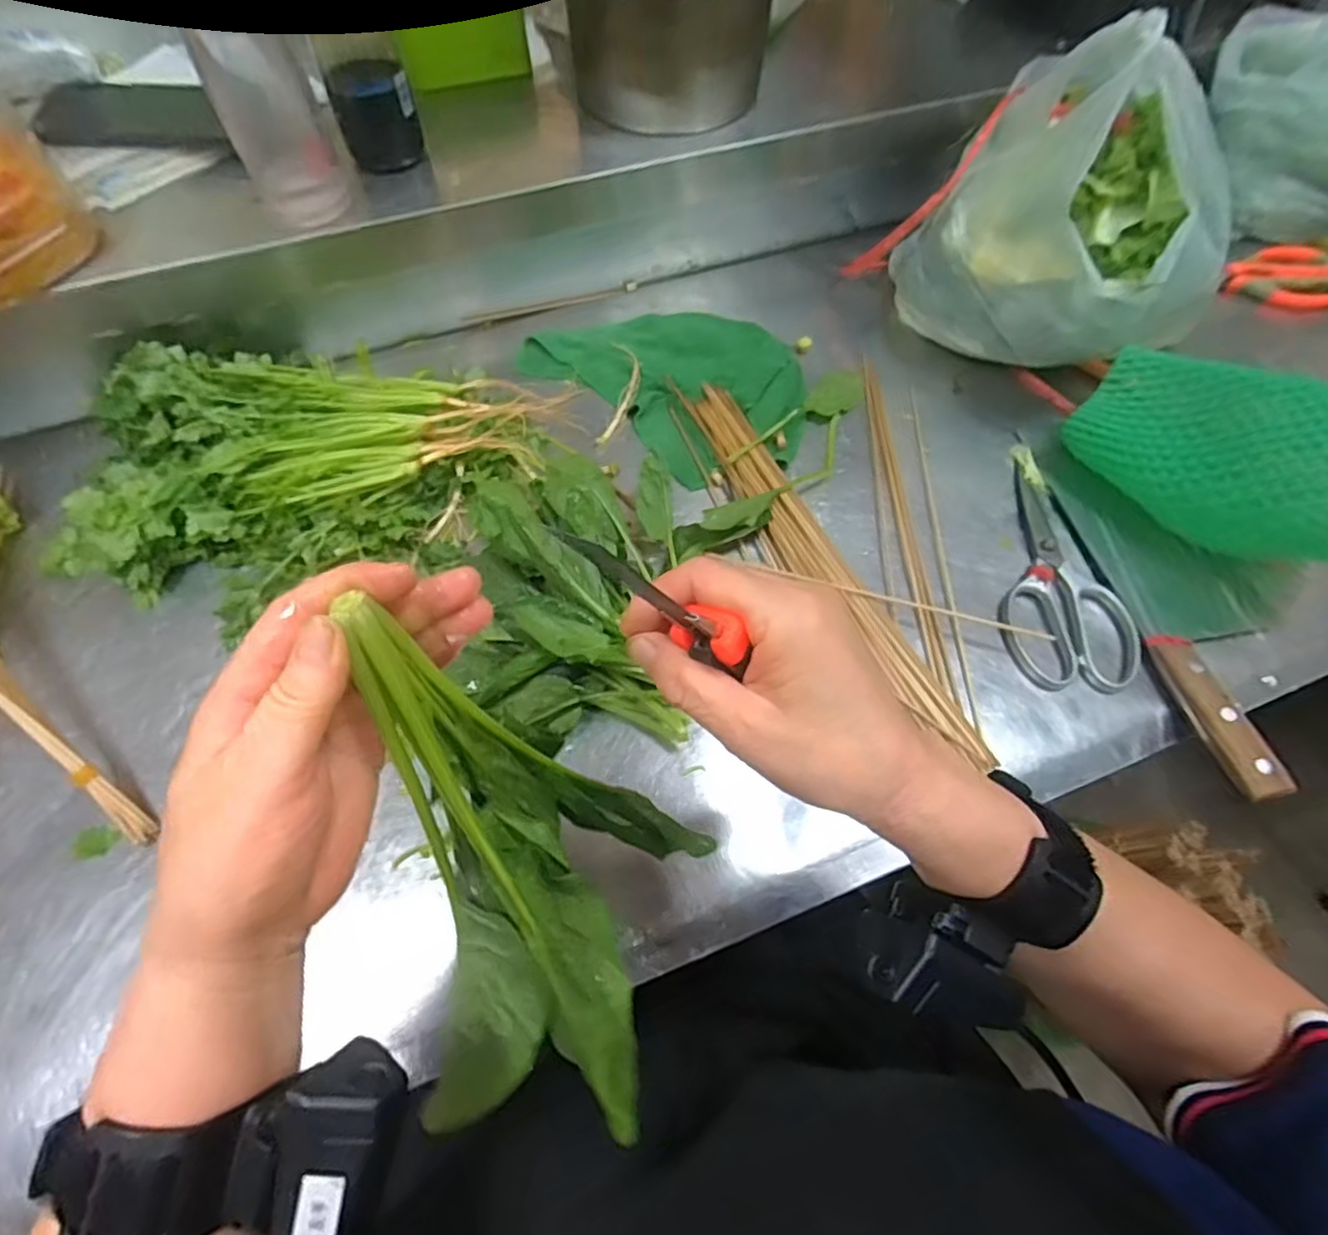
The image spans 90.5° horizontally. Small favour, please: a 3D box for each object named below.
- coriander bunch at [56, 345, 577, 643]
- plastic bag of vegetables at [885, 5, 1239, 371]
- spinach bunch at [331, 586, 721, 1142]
[{"bbox_3d":[-0.282,-0.122,0.526,0.380,0.075,0.195,-9,63,-5],"label":"coriander bunch"},{"bbox_3d":[0.359,-0.347,0.574,0.171,0.233,0.235,-39,69,-19],"label":"plastic bag of vegetables"},{"bbox_3d":[-0.060,0.092,0.278,0.138,0.075,0.221,-21,104,-11],"label":"spinach bunch"}]

